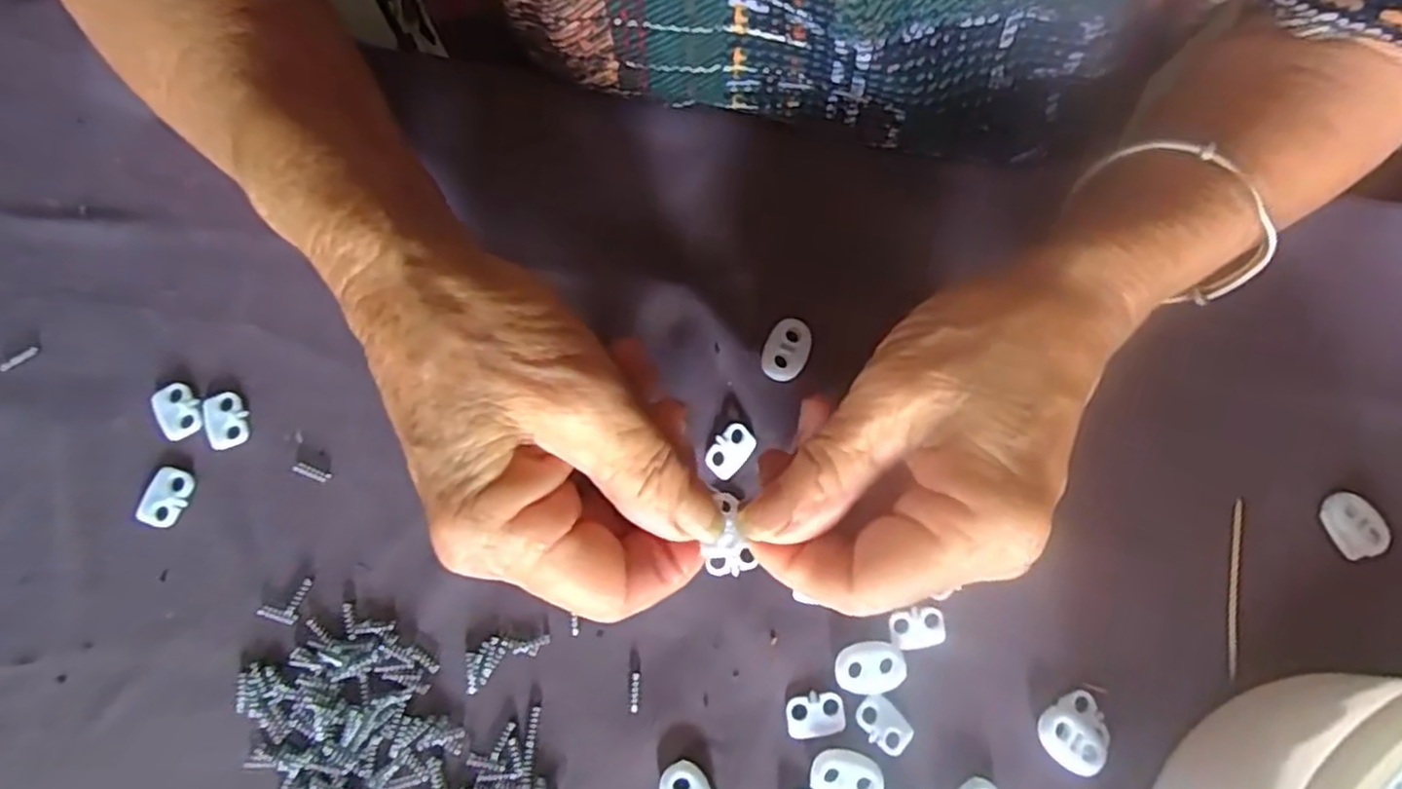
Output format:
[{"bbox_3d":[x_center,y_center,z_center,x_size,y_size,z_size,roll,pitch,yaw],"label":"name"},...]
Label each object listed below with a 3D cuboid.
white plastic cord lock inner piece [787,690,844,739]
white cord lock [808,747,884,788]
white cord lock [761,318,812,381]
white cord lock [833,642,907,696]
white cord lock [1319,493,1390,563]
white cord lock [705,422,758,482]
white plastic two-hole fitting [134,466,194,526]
[{"bbox_3d":[0.036,0.102,0.229,0.018,0.004,0.013,-6,77,-3],"label":"white plastic cord lock inner piece"},{"bbox_3d":[0.045,0.119,0.224,0.021,0.004,0.016,22,77,3],"label":"white cord lock"},{"bbox_3d":[0.030,-0.015,0.256,0.015,0.007,0.022,21,77,3],"label":"white cord lock"},{"bbox_3d":[0.054,0.088,0.233,0.022,0.004,0.015,-11,77,-4],"label":"white cord lock"},{"bbox_3d":[0.223,0.045,0.248,0.016,0.005,0.021,-18,78,-6],"label":"white cord lock"},{"bbox_3d":[0.010,0.019,0.246,0.013,0.006,0.019,31,77,6],"label":"white cord lock"},{"bbox_3d":[-0.174,0.033,0.235,0.011,0.004,0.019,17,76,2],"label":"white plastic two-hole fitting"}]

